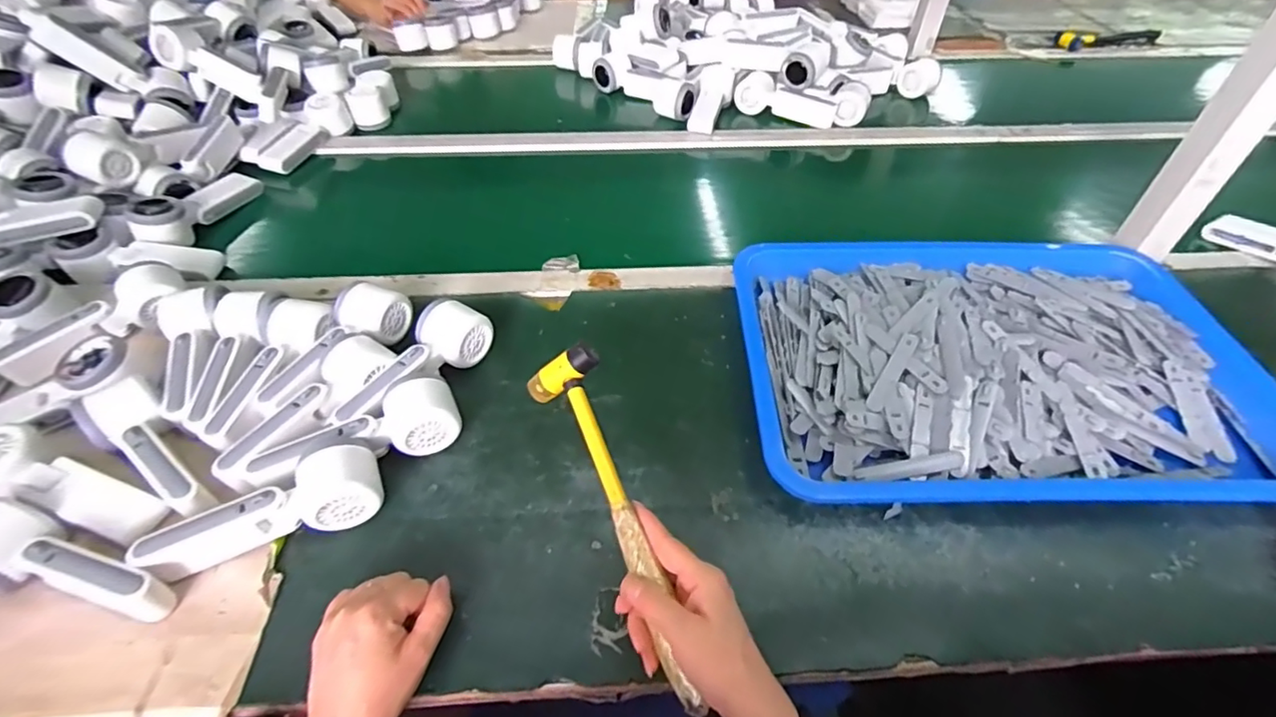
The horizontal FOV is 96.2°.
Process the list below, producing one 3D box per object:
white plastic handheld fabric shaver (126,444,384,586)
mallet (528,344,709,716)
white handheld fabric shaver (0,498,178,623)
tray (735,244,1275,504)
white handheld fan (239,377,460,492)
[{"bbox_3d":[-0.286,0.116,0.438,0.165,0.051,0.050,-19,50,-17],"label":"white plastic handheld fabric shaver"},{"bbox_3d":[-0.015,0.116,0.418,0.050,0.041,0.264,-17,68,-16],"label":"mallet"},{"bbox_3d":[-0.413,0.155,0.410,0.152,0.051,0.056,16,49,14],"label":"white handheld fabric shaver"},{"bbox_3d":[0.346,-0.011,0.573,0.480,0.054,0.351,0,47,0],"label":"tray"},{"bbox_3d":[-0.240,0.065,0.483,0.168,0.054,0.051,-22,51,-20],"label":"white handheld fan"}]

